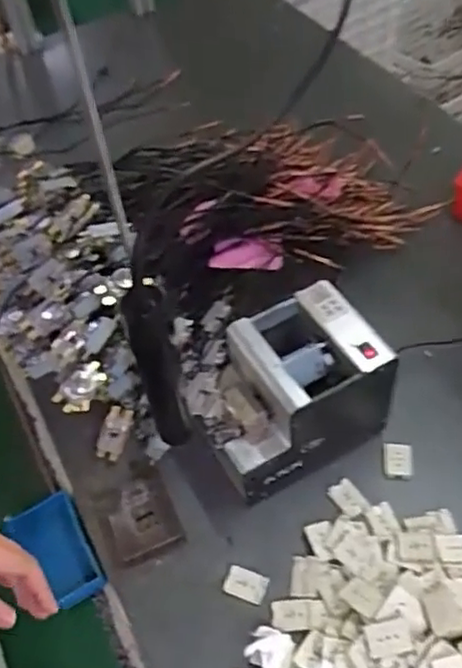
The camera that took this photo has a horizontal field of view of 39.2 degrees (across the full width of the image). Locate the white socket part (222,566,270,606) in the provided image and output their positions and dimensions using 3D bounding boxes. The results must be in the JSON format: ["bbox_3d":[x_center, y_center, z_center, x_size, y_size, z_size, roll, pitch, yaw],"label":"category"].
[{"bbox_3d":[0.014,0.248,0.643,0.041,0.004,0.029,14,55,17],"label":"white socket part"}]

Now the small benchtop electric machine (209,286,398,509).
[{"bbox_3d":[0.059,0.065,0.680,0.178,0.142,0.118,-26,54,-13],"label":"small benchtop electric machine"}]

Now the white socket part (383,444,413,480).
[{"bbox_3d":[0.182,0.138,0.706,0.032,0.009,0.039,1,52,8],"label":"white socket part"}]

